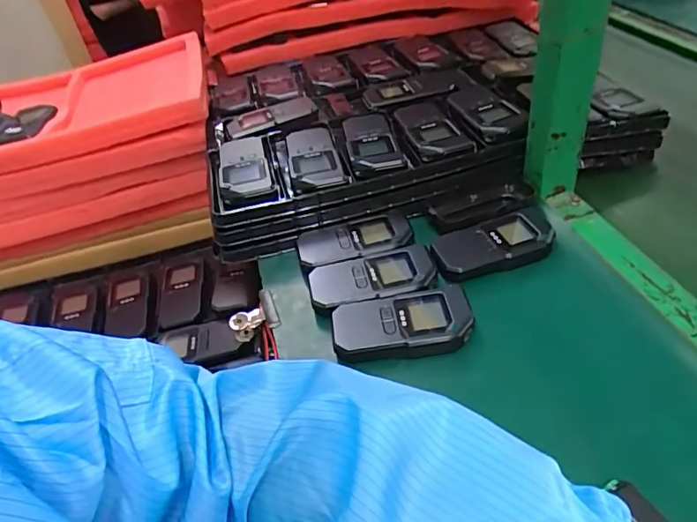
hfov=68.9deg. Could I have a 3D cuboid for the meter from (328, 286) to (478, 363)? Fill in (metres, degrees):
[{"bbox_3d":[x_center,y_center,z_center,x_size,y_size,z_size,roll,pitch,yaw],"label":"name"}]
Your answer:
[{"bbox_3d":[0.046,0.056,0.434,0.117,0.026,0.060,-9,43,-2],"label":"meter"}]

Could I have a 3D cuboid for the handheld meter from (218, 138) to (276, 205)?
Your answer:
[{"bbox_3d":[-0.118,-0.104,0.573,0.056,0.020,0.129,-16,41,-6],"label":"handheld meter"}]

